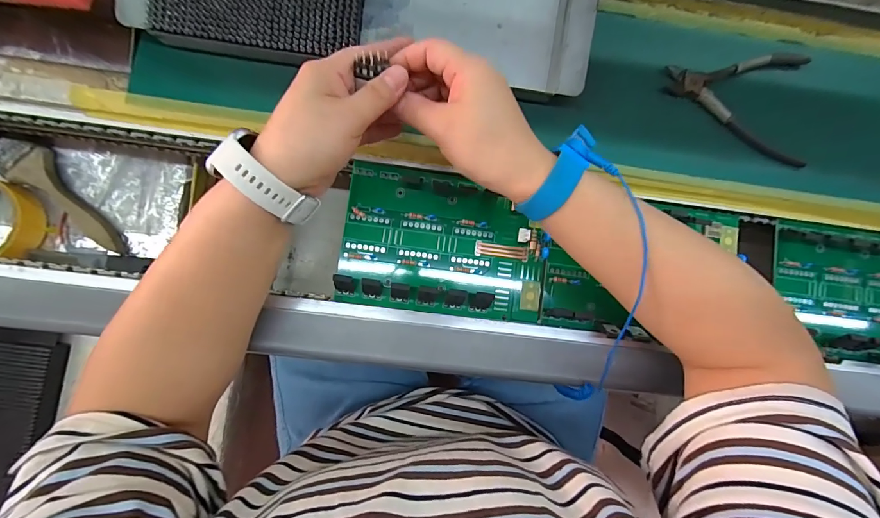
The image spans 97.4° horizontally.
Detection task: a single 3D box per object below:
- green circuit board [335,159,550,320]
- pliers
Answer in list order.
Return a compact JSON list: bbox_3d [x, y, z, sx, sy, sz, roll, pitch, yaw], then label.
[{"bbox_3d":[0.006,-0.015,0.335,0.177,0.022,0.122,7,86,-4],"label":"green circuit board"},{"bbox_3d":[0.293,-0.166,0.369,0.147,0.012,0.104,27,85,-2],"label":"pliers"}]

